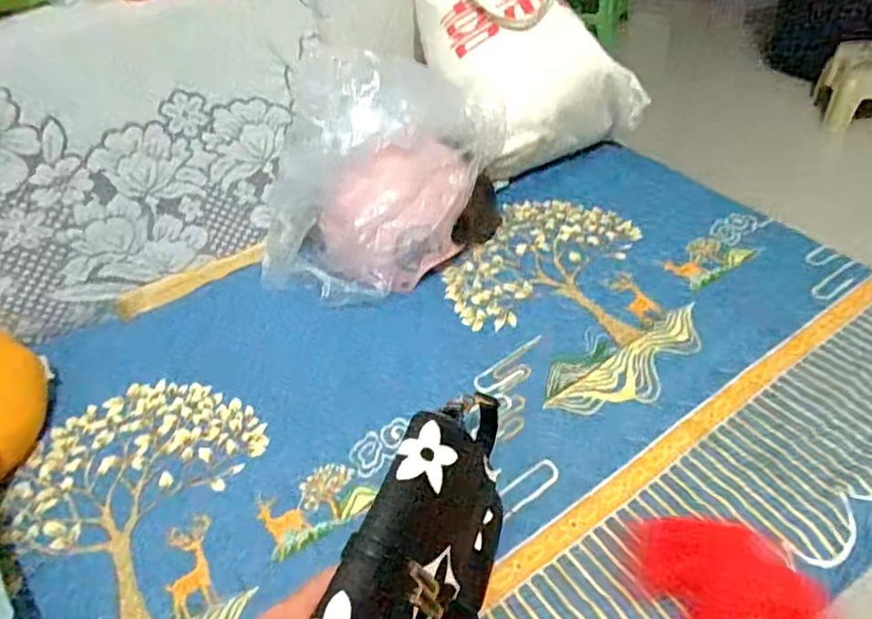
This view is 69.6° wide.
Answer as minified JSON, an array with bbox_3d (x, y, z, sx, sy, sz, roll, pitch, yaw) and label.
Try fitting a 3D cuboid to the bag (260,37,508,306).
[{"bbox_3d":[-0.071,-0.176,0.829,0.349,0.260,0.163,-24,45,-18],"label":"bag"}]

